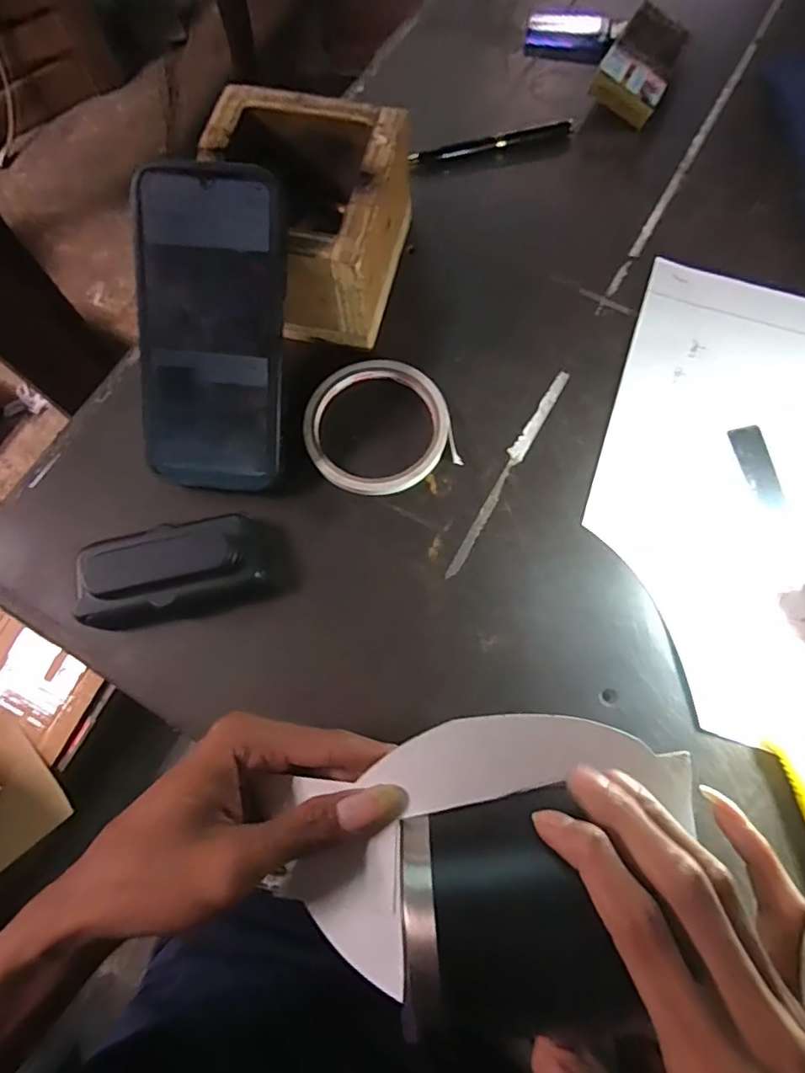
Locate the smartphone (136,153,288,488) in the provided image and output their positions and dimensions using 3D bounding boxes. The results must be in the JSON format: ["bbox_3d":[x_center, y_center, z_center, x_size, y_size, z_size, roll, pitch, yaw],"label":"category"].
[{"bbox_3d":[-0.109,-0.114,0.316,0.082,0.015,0.171,5,106,2],"label":"smartphone"}]

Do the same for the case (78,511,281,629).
[{"bbox_3d":[-0.129,0.020,0.319,0.112,0.027,0.052,-14,73,-4],"label":"case"}]

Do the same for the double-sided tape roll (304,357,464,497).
[{"bbox_3d":[-0.016,-0.072,0.353,0.090,0.010,0.093,0,73,0],"label":"double-sided tape roll"}]

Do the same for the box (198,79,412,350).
[{"bbox_3d":[-0.065,-0.201,0.358,0.119,0.079,0.130,11,73,4],"label":"box"}]

